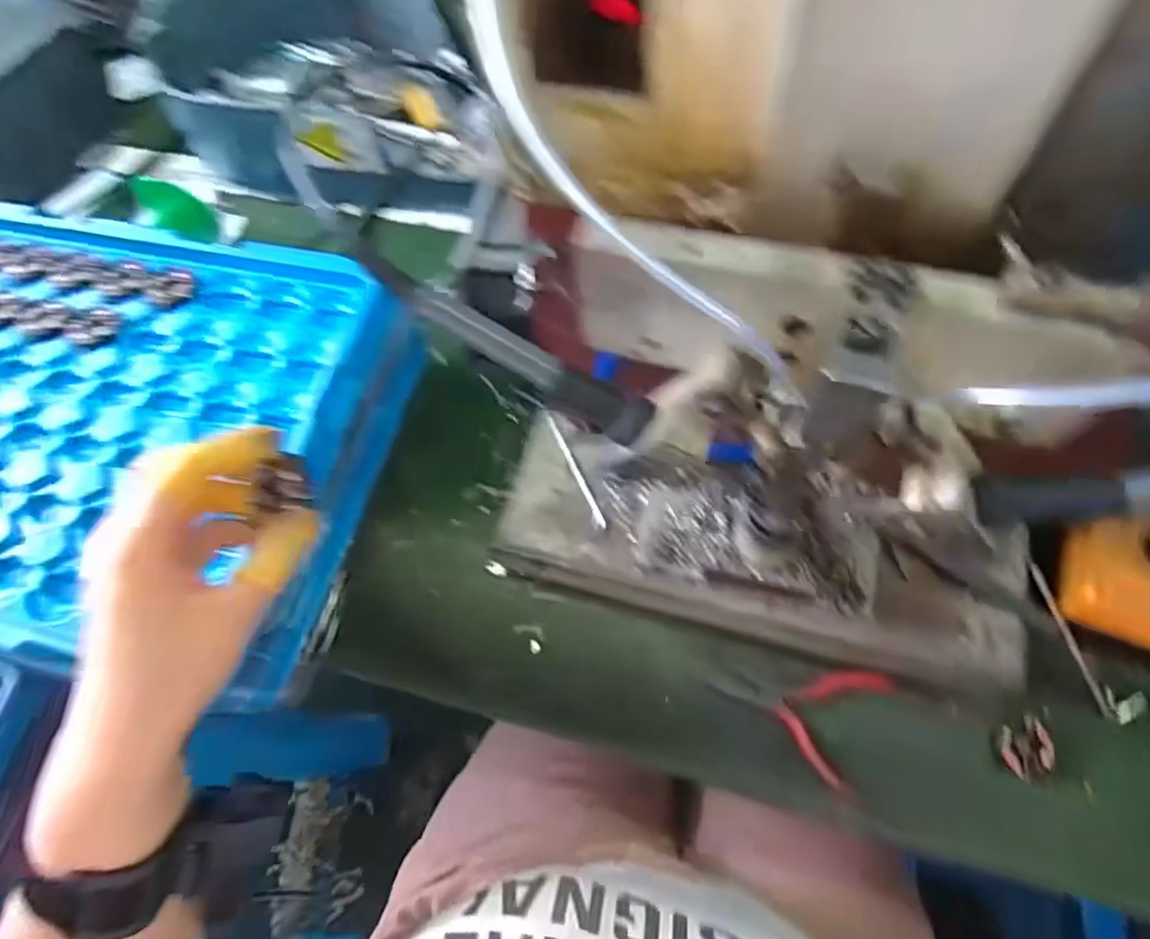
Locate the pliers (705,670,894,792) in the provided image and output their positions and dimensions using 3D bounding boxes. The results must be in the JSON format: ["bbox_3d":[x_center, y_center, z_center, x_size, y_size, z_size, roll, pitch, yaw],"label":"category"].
[{"bbox_3d":[0.132,0.133,0.395,0.086,0.019,0.068,28,71,16],"label":"pliers"}]

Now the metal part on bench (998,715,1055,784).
[{"bbox_3d":[0.247,0.155,0.369,0.025,0.013,0.032,-8,65,2],"label":"metal part on bench"}]

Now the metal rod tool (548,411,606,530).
[{"bbox_3d":[-0.001,-0.002,0.417,0.006,0.004,0.088,-23,66,-5],"label":"metal rod tool"}]

